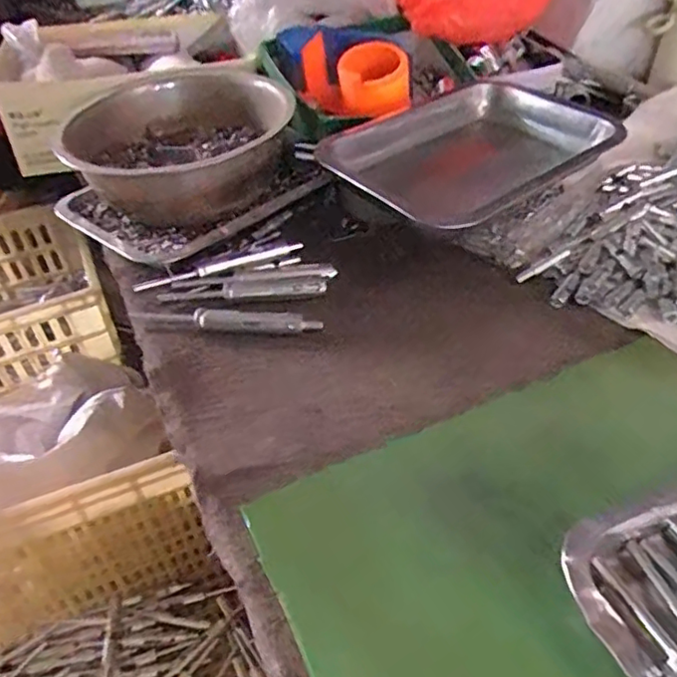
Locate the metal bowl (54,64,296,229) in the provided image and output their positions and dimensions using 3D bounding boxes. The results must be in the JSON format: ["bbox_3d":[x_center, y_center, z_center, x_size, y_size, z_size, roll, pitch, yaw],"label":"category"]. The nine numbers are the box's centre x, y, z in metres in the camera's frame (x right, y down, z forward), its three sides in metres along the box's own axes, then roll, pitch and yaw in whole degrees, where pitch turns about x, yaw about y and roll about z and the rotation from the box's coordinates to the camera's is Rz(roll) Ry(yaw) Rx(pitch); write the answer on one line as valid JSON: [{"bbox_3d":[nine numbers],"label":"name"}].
[{"bbox_3d":[-0.159,-0.200,0.633,0.228,0.081,0.246,-32,50,-23],"label":"metal bowl"}]

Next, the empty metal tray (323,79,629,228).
[{"bbox_3d":[0.129,-0.178,0.579,0.249,0.047,0.188,-30,49,-25],"label":"empty metal tray"}]

